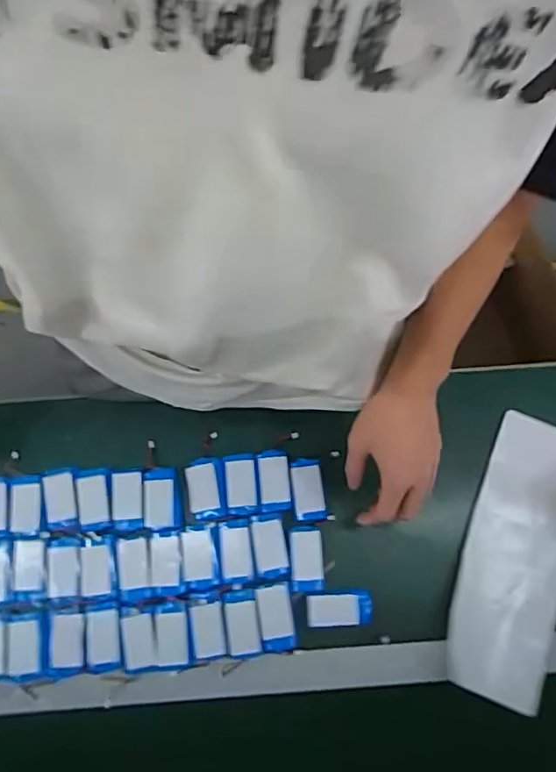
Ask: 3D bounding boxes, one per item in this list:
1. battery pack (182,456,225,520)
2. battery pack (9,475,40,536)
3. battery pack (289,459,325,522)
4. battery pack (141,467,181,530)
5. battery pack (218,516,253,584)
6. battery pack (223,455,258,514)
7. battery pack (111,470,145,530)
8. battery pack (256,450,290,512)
[{"bbox_3d":[-0.081,0.115,0.652,0.042,0.008,0.068,-12,77,-4],"label":"battery pack"},{"bbox_3d":[-0.281,0.133,0.643,0.035,0.004,0.063,-7,77,-2],"label":"battery pack"},{"bbox_3d":[0.033,0.116,0.652,0.035,0.012,0.069,-6,77,-2],"label":"battery pack"},{"bbox_3d":[-0.130,0.125,0.647,0.041,0.006,0.068,-7,77,-2],"label":"battery pack"},{"bbox_3d":[-0.046,0.179,0.630,0.033,0.004,0.067,-7,77,-2],"label":"battery pack"},{"bbox_3d":[-0.042,0.110,0.651,0.036,0.004,0.065,-6,77,-2],"label":"battery pack"},{"bbox_3d":[-0.168,0.126,0.644,0.035,0.004,0.064,-5,77,-2],"label":"battery pack"},{"bbox_3d":[-0.005,0.106,0.651,0.035,0.004,0.068,-3,77,-2],"label":"battery pack"}]

